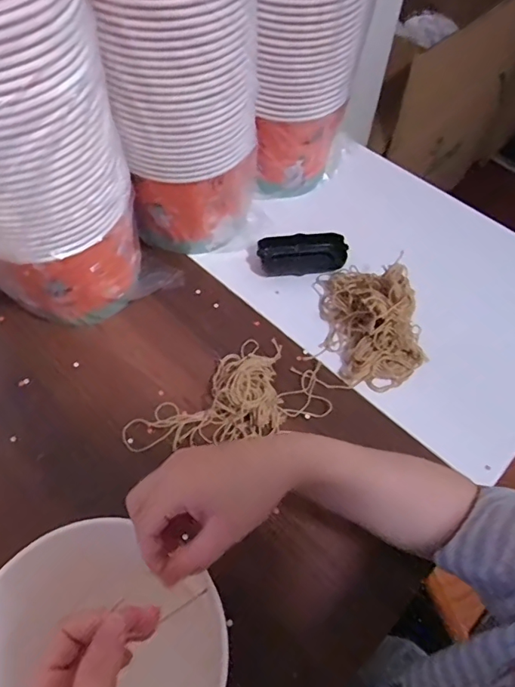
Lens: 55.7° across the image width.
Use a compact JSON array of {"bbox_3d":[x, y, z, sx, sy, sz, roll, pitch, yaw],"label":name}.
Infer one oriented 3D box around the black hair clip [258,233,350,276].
[{"bbox_3d":[0.057,-0.115,0.626,0.108,0.029,0.044,-4,59,-5],"label":"black hair clip"}]

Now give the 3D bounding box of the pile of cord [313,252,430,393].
[{"bbox_3d":[0.131,-0.035,0.545,0.108,0.071,0.147,1,58,-2],"label":"pile of cord"}]

